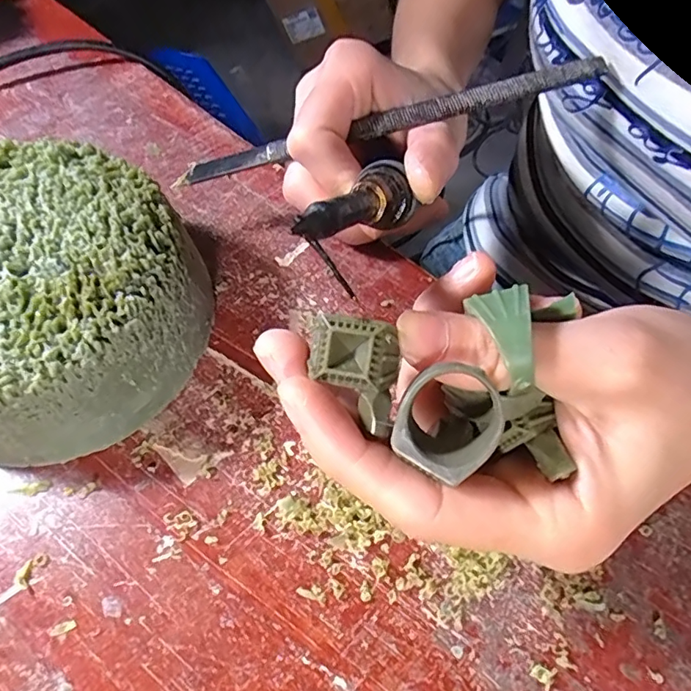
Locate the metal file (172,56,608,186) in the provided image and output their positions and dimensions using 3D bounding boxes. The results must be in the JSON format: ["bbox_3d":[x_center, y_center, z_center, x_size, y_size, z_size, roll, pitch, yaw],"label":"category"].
[{"bbox_3d":[0.015,-0.085,0.197,0.161,0.005,0.008,-13,60,5],"label":"metal file"}]

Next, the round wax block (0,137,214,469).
[{"bbox_3d":[-0.101,-0.017,0.175,0.094,0.047,0.096,2,60,-4],"label":"round wax block"}]

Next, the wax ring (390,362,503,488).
[{"bbox_3d":[0.022,0.017,0.121,0.023,0.014,0.023,1,84,-5],"label":"wax ring"}]

